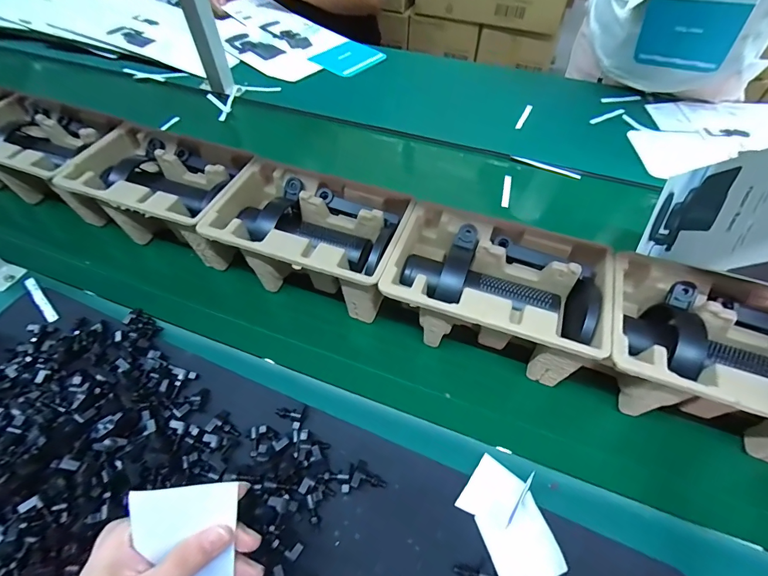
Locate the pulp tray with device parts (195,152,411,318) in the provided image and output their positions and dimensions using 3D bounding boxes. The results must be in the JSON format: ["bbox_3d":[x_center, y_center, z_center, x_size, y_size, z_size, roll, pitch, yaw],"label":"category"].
[{"bbox_3d":[-0.090,-0.061,0.483,0.224,0.100,0.138,17,56,13],"label":"pulp tray with device parts"}]

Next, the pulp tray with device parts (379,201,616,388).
[{"bbox_3d":[0.121,0.009,0.435,0.224,0.100,0.143,16,55,13],"label":"pulp tray with device parts"}]

